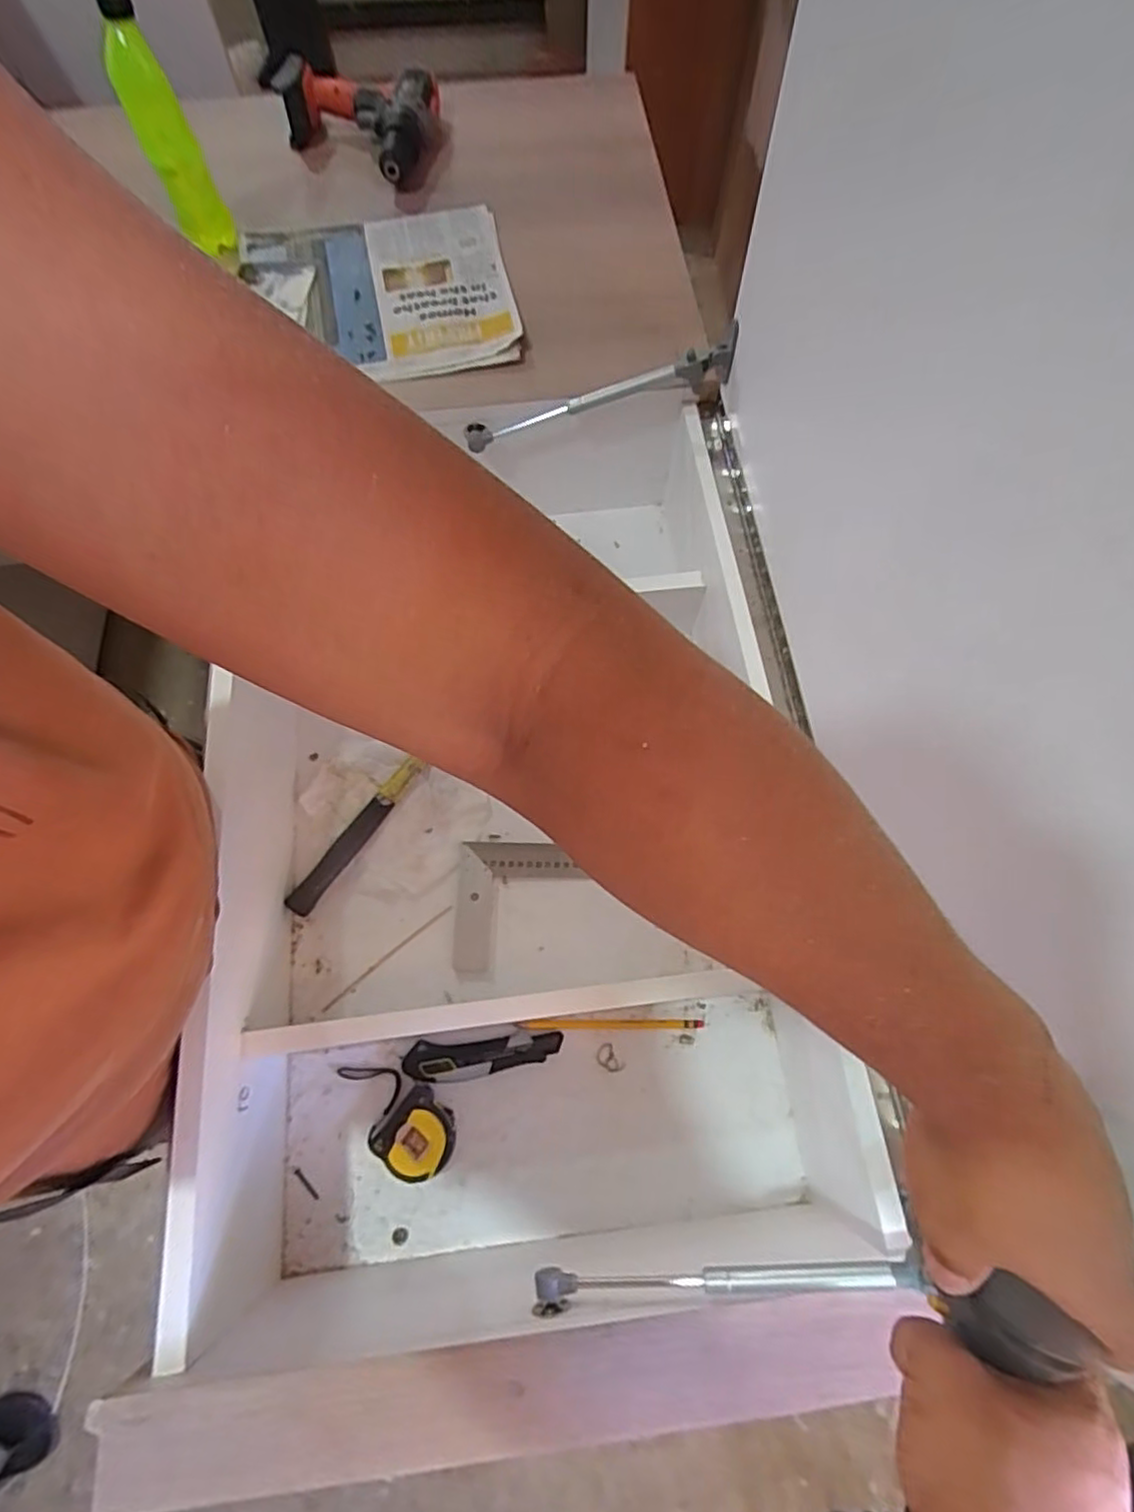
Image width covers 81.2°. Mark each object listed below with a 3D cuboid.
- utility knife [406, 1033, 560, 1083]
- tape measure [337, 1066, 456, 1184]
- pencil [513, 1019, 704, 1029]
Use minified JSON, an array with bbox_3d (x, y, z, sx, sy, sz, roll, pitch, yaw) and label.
[{"bbox_3d":[-0.083,0.296,0.650,0.151,0.019,0.036,-5,69,-2],"label":"utility knife"},{"bbox_3d":[-0.161,0.338,0.629,0.129,0.030,0.069,43,74,14],"label":"tape measure"},{"bbox_3d":[0.043,0.272,0.670,0.187,0.006,0.009,0,69,-1],"label":"pencil"}]

